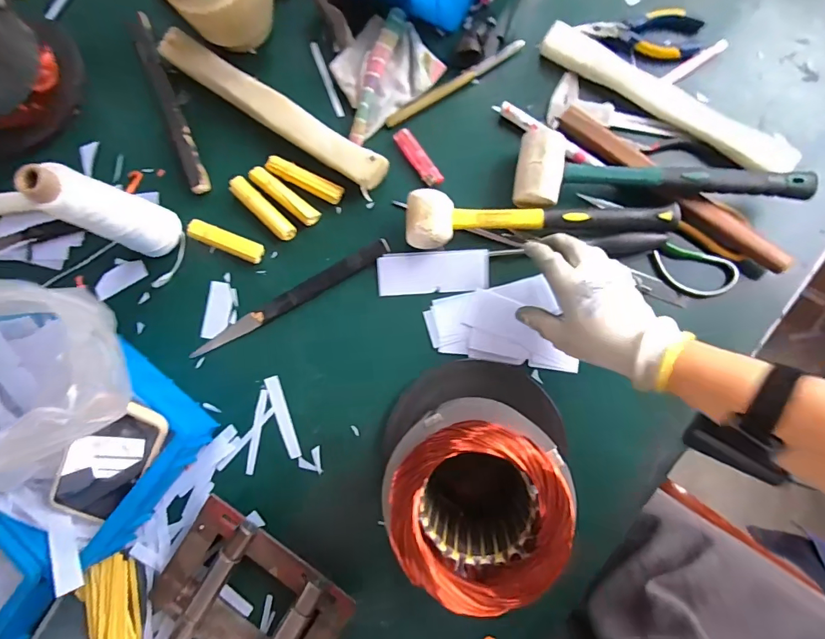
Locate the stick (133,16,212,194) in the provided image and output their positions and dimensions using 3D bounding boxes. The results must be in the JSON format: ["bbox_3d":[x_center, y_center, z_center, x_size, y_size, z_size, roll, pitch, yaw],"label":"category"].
[{"bbox_3d":[-0.312,-0.280,0.560,0.024,0.019,0.258,-23,82,4],"label":"stick"}]

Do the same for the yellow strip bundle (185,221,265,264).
[{"bbox_3d":[-0.229,-0.096,0.533,0.096,0.014,0.024,22,87,8],"label":"yellow strip bundle"}]

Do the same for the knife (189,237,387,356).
[{"bbox_3d":[-0.146,-0.023,0.513,0.263,0.023,0.023,-29,82,3],"label":"knife"}]

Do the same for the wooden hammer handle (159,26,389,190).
[{"bbox_3d":[-0.177,-0.262,0.537,0.340,0.028,0.042,34,89,9],"label":"wooden hammer handle"}]

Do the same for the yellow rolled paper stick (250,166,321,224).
[{"bbox_3d":[-0.157,-0.151,0.531,0.101,0.015,0.021,38,89,9],"label":"yellow rolled paper stick"}]

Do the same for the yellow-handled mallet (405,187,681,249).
[{"bbox_3d":[0.135,-0.113,0.474,0.283,0.049,0.063,-3,84,6],"label":"yellow-handled mallet"}]

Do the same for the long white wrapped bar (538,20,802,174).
[{"bbox_3d":[0.278,-0.246,0.489,0.295,0.028,0.042,38,89,9],"label":"long white wrapped bar"}]

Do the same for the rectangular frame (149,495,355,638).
[{"bbox_3d":[-0.174,0.304,0.470,0.195,0.049,0.142,33,88,9],"label":"rectangular frame"}]

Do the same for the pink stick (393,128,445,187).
[{"bbox_3d":[0.006,-0.194,0.522,0.022,0.010,0.084,-35,81,2],"label":"pink stick"}]

